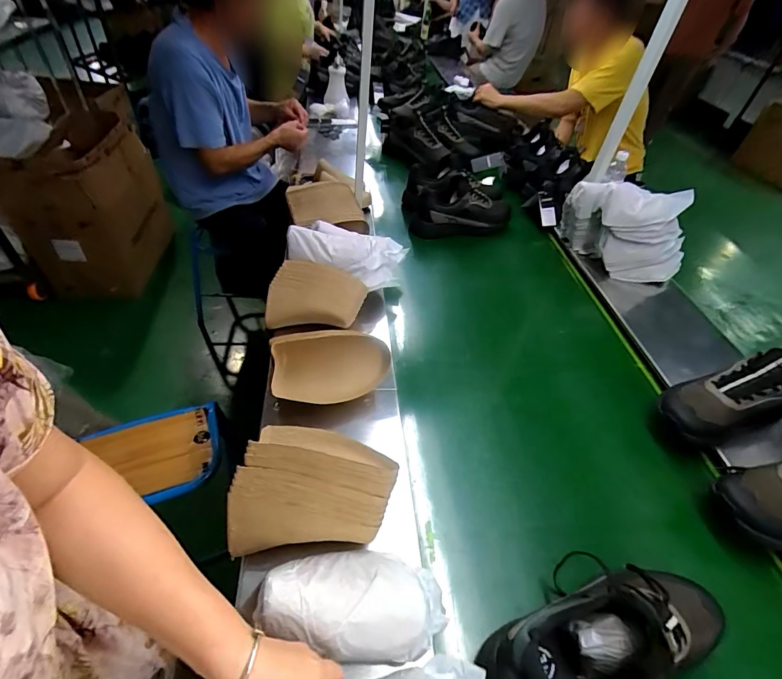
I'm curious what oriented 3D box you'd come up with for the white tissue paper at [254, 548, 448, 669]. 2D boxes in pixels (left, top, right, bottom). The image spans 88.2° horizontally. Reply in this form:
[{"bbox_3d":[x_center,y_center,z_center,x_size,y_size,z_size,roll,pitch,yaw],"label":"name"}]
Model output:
[{"bbox_3d":[-0.037,0.293,0.458,0.200,0.080,0.107,4,46,-3],"label":"white tissue paper"}]

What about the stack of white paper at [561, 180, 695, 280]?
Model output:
[{"bbox_3d":[0.606,-0.277,1.056,0.317,0.236,0.134,19,47,10],"label":"stack of white paper"}]

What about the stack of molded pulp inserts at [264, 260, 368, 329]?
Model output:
[{"bbox_3d":[-0.153,-0.083,0.815,0.199,0.087,0.113,9,46,1],"label":"stack of molded pulp inserts"}]

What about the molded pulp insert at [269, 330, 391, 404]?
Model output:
[{"bbox_3d":[-0.097,0.048,0.668,0.197,0.116,0.058,-3,15,-6],"label":"molded pulp insert"}]

